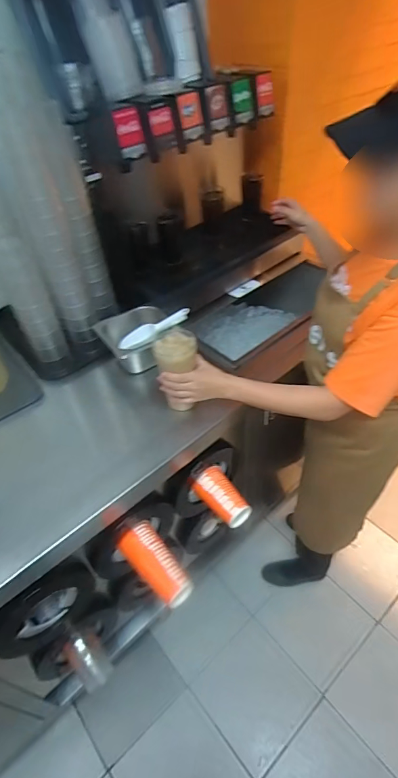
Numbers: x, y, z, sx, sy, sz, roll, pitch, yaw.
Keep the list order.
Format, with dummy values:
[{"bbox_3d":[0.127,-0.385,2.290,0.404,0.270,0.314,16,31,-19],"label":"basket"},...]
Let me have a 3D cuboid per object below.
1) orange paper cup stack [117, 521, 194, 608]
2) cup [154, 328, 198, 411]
[{"bbox_3d":[-0.089,0.360,0.814,0.084,0.083,0.157,-34,51,-27],"label":"orange paper cup stack"},{"bbox_3d":[-0.041,-0.036,0.838,0.082,0.168,0.079,-3,44,3],"label":"cup"}]

